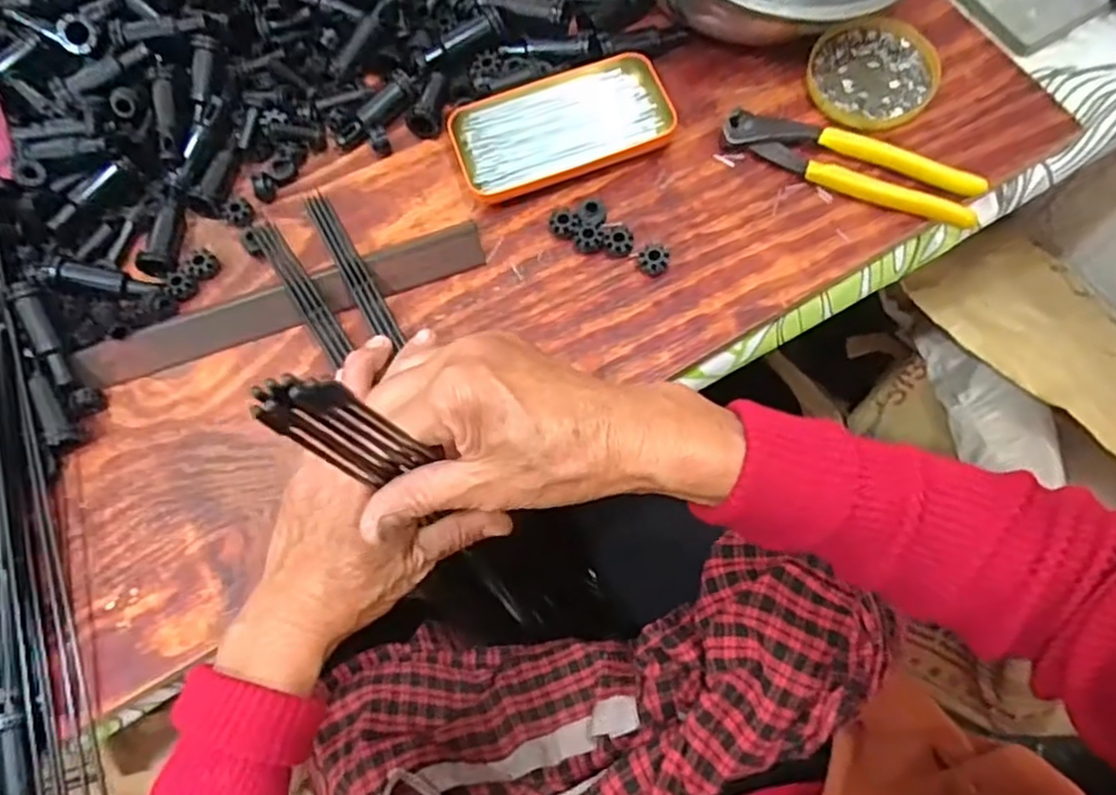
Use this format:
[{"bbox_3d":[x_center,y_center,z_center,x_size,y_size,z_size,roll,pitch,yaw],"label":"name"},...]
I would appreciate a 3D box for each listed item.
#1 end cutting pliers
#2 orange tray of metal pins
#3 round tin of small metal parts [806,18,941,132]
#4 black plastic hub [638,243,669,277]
[{"bbox_3d":[0.189,-0.152,0.462,0.165,0.017,0.037,21,74,7],"label":"end cutting pliers"},{"bbox_3d":[0.001,-0.186,0.481,0.143,0.014,0.073,-21,74,-6],"label":"orange tray of metal pins"},{"bbox_3d":[0.214,-0.223,0.486,0.085,0.012,0.083,0,73,1],"label":"round tin of small metal parts"},{"bbox_3d":[0.061,-0.088,0.449,0.018,0.012,0.021,11,73,4],"label":"black plastic hub"}]

